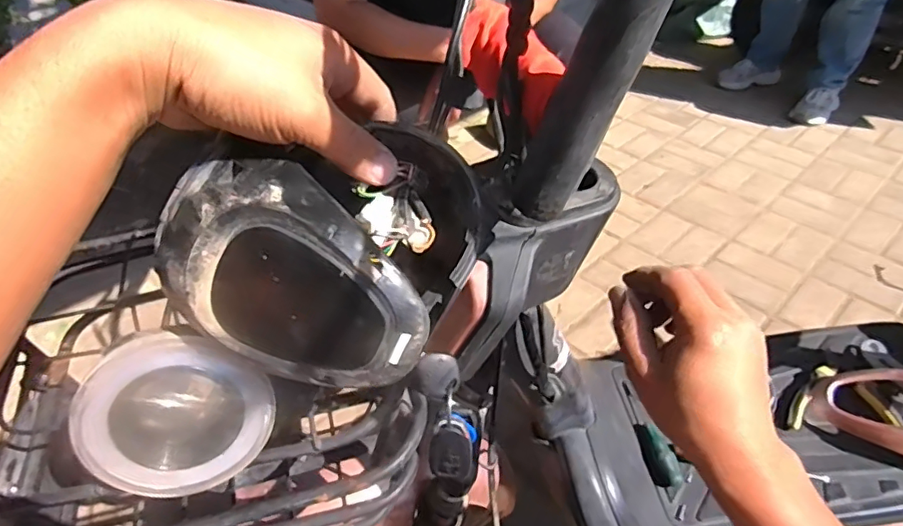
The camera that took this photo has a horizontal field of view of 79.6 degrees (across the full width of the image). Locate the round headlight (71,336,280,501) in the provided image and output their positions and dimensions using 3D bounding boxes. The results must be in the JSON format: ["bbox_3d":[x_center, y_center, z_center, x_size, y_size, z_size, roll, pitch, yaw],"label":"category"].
[{"bbox_3d":[-0.153,0.080,0.310,0.091,0.100,0.032,-18,24,-17],"label":"round headlight"}]

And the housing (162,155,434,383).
[{"bbox_3d":[-0.073,0.006,0.268,0.133,0.087,0.048,36,15,-5],"label":"housing"}]

